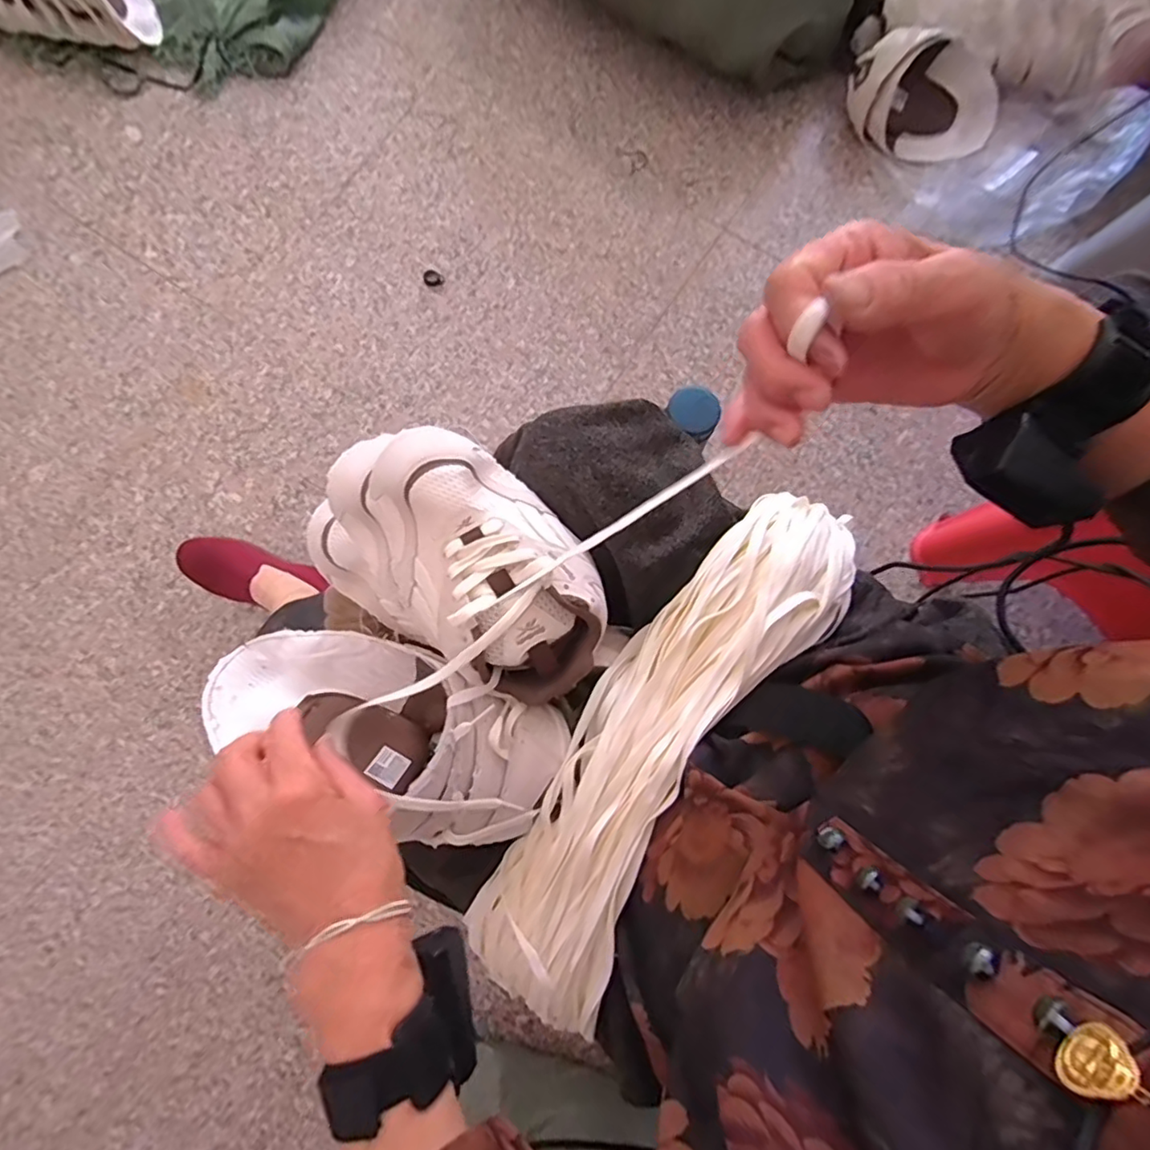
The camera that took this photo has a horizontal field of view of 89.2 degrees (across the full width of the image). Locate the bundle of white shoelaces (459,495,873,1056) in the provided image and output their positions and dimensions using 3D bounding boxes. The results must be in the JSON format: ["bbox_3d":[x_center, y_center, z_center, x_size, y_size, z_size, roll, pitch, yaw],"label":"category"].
[{"bbox_3d":[0.066,0.123,0.435,0.122,0.100,0.430,32,82,6],"label":"bundle of white shoelaces"}]

